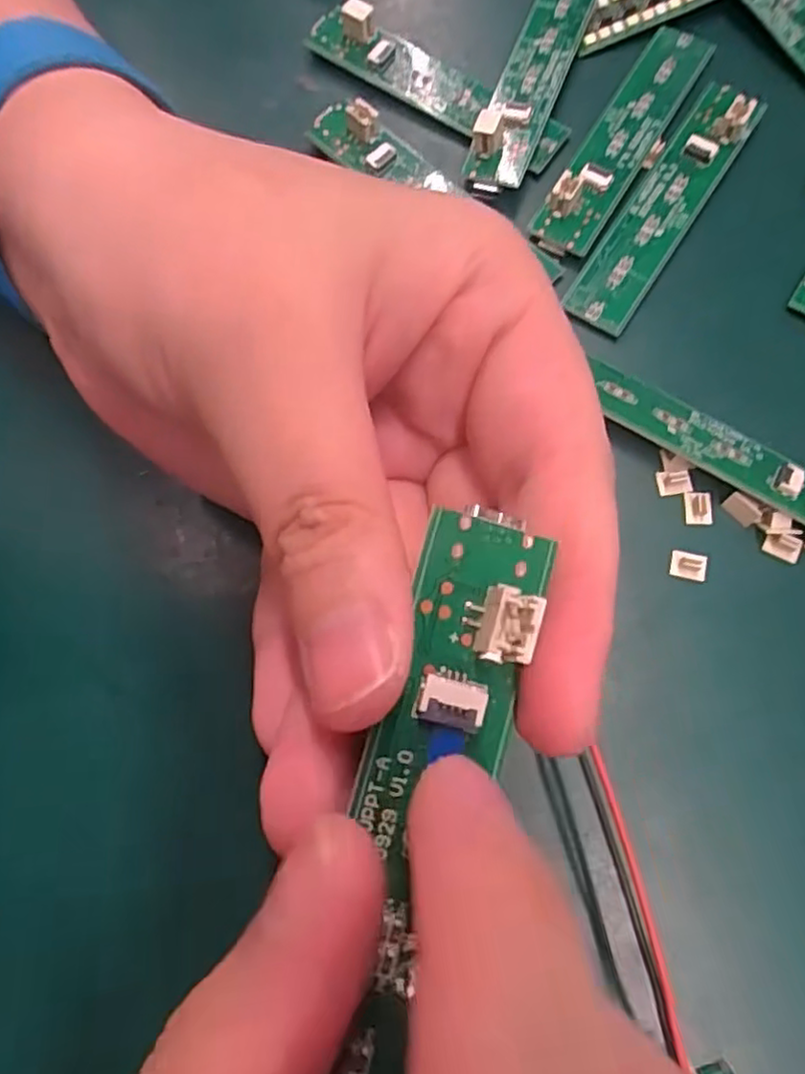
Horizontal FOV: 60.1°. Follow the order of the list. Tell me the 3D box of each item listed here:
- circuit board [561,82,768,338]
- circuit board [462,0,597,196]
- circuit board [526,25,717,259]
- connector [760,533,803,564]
[{"bbox_3d":[0.069,-0.088,0.182,0.017,0.012,0.078,32,77,10],"label":"circuit board"},{"bbox_3d":[0.037,-0.129,0.192,0.016,0.005,0.084,21,75,7],"label":"circuit board"},{"bbox_3d":[0.060,-0.110,0.189,0.018,0.008,0.081,30,76,10],"label":"circuit board"},{"bbox_3d":[0.088,0.002,0.160,0.008,0.004,0.005,18,75,7],"label":"connector"}]

